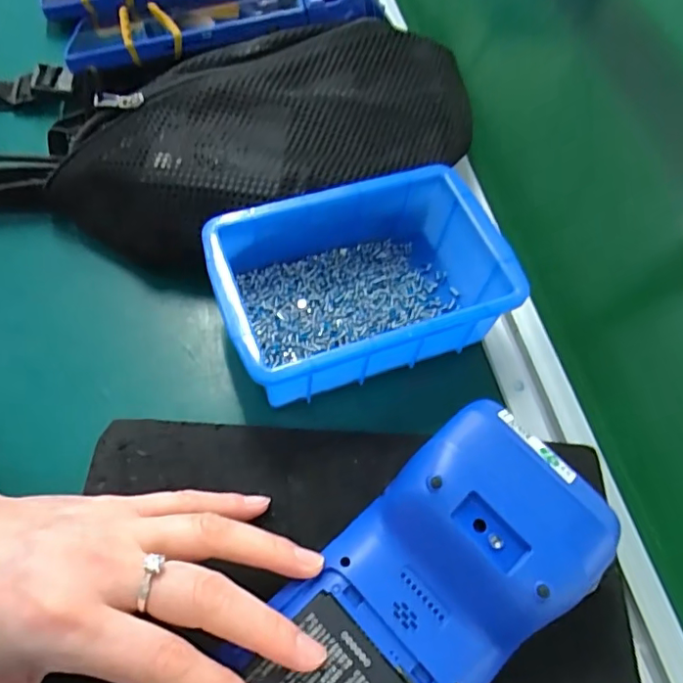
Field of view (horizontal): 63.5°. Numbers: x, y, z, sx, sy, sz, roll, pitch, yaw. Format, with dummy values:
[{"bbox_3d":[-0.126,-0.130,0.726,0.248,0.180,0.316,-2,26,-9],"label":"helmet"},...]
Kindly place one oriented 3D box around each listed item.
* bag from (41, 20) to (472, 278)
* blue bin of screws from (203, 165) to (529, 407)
[{"bbox_3d":[-0.041,-0.121,0.340,0.264,0.060,0.121,-20,65,-16],"label":"bag"},{"bbox_3d":[0.010,-0.031,0.299,0.150,0.047,0.101,-19,65,-16],"label":"blue bin of screws"}]

